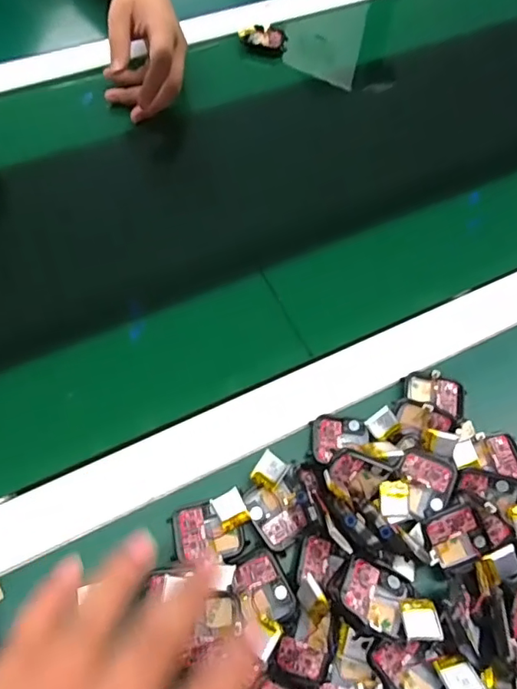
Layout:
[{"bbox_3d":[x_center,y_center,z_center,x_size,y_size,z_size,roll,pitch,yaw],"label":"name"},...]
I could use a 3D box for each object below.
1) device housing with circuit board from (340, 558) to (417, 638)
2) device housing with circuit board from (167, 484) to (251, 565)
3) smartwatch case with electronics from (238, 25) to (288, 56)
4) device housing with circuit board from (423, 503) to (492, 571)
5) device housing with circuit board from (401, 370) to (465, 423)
[{"bbox_3d":[0.067,0.143,0.297,0.038,0.010,0.036,36,49,4],"label":"device housing with circuit board"},{"bbox_3d":[-0.030,0.115,0.328,0.047,0.011,0.036,-9,62,-9],"label":"device housing with circuit board"},{"bbox_3d":[0.006,-0.346,0.591,0.051,0.020,0.028,12,61,3],"label":"smartwatch case with electronics"},{"bbox_3d":[0.123,0.121,0.328,0.037,0.012,0.038,-34,95,1],"label":"device housing with circuit board"},{"bbox_3d":[0.129,0.036,0.384,0.044,0.012,0.032,11,74,9],"label":"device housing with circuit board"}]

